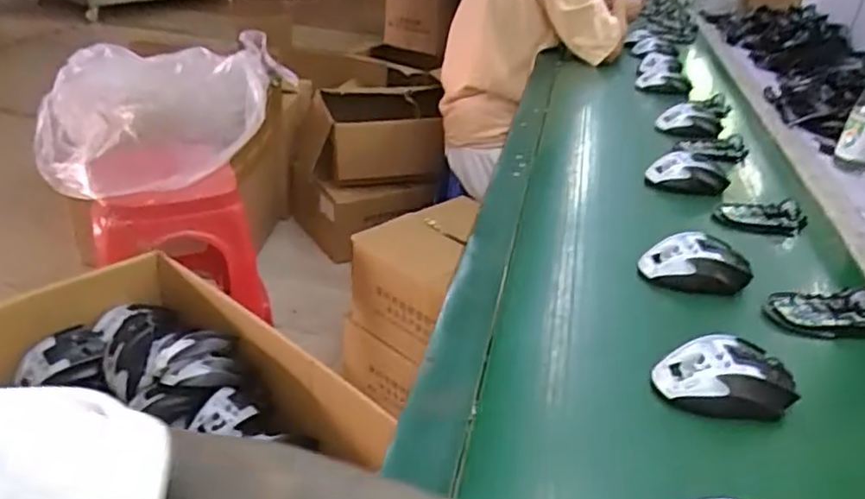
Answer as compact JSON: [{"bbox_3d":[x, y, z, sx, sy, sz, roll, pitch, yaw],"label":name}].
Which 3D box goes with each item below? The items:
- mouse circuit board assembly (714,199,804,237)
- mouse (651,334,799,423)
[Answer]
[{"bbox_3d":[0.437,-0.044,0.889,0.107,0.035,0.050,12,31,13],"label":"mouse circuit board assembly"},{"bbox_3d":[0.249,0.106,0.565,0.113,0.037,0.062,2,30,-4],"label":"mouse"}]

